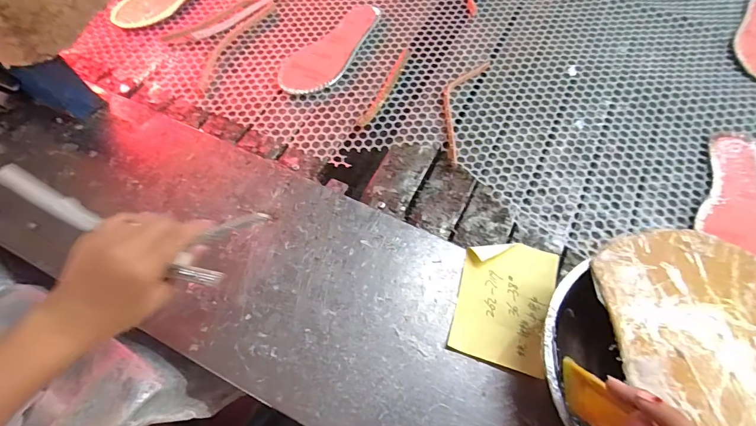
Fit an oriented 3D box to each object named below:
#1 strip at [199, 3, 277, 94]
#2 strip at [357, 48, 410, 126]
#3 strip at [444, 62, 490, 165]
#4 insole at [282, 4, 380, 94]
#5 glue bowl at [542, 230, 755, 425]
[{"bbox_3d":[-0.241,-0.283,0.632,0.040,0.006,0.215,22,67,11],"label":"strip"},{"bbox_3d":[0.015,-0.198,0.592,0.020,0.004,0.170,23,67,11],"label":"strip"},{"bbox_3d":[0.119,-0.163,0.573,0.052,0.009,0.198,18,66,9],"label":"strip"},{"bbox_3d":[-0.068,-0.270,0.625,0.086,0.008,0.229,35,70,16],"label":"insole"},{"bbox_3d":[0.277,0.137,0.348,0.245,0.074,0.228,0,65,1],"label":"glue bowl"}]

